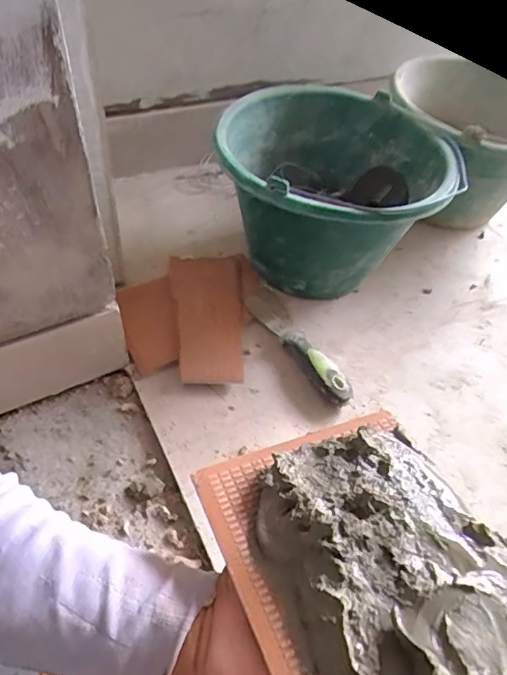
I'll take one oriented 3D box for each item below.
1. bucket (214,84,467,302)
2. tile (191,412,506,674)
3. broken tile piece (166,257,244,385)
[{"bbox_3d":[0.079,-0.176,0.611,0.233,0.192,0.283,0,51,-5],"label":"bucket"},{"bbox_3d":[0.065,0.111,0.221,0.126,0.060,0.190,-17,54,-18],"label":"tile"},{"bbox_3d":[-0.056,-0.029,0.605,0.086,0.015,0.191,-4,56,-6],"label":"broken tile piece"}]

